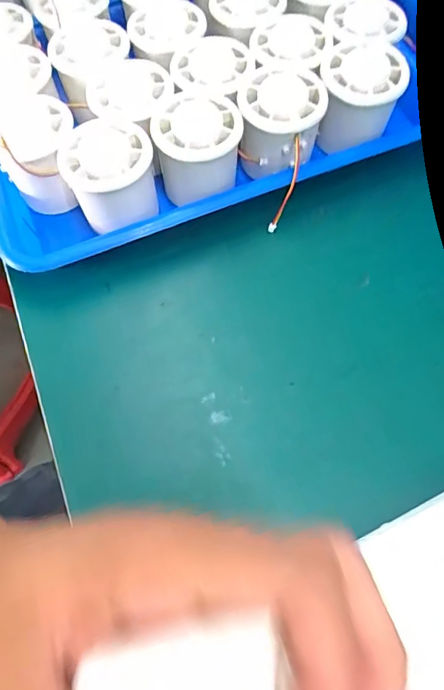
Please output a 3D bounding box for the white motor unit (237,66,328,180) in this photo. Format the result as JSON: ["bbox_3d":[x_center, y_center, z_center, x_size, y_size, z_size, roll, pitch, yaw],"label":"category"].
[{"bbox_3d":[0.039,-0.150,0.320,0.053,0.044,0.056,7,64,6],"label":"white motor unit"}]

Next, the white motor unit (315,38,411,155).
[{"bbox_3d":[0.095,-0.169,0.332,0.058,0.047,0.067,1,64,3],"label":"white motor unit"}]

